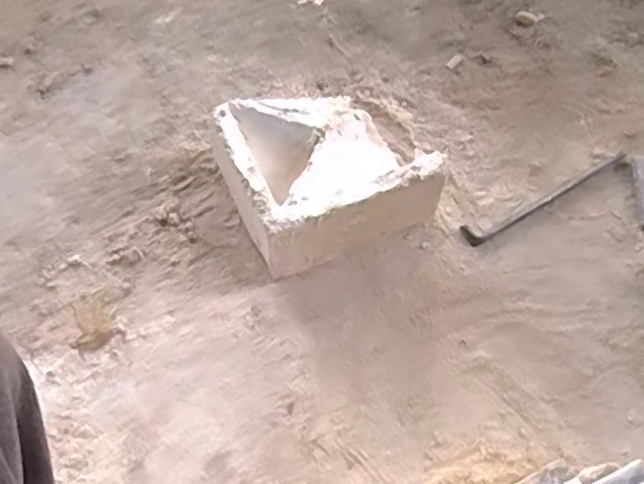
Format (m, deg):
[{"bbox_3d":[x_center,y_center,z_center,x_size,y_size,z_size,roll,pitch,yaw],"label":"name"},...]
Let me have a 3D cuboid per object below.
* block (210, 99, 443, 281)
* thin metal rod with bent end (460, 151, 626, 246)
[{"bbox_3d":[-0.001,-0.083,0.690,0.193,0.100,0.181,-22,66,-13],"label":"block"},{"bbox_3d":[0.256,-0.056,0.732,0.225,0.006,0.026,-29,68,-16],"label":"thin metal rod with bent end"}]

